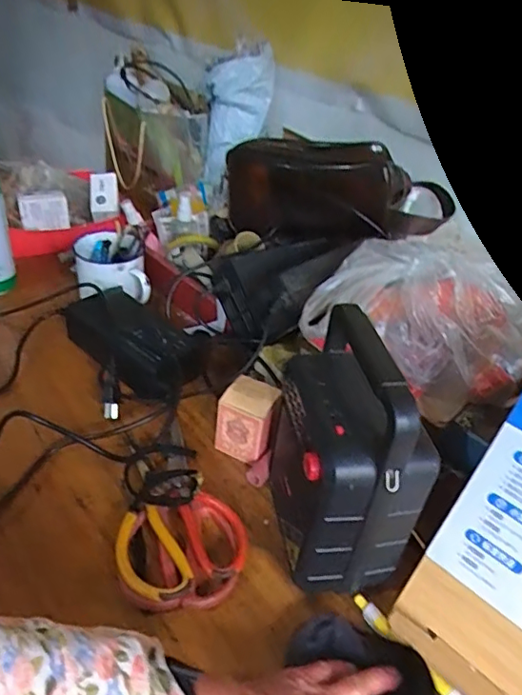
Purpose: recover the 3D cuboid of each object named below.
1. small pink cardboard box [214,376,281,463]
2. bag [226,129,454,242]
[{"bbox_3d":[-0.015,0.075,0.563,0.057,0.068,0.057,13,37,8],"label":"small pink cardboard box"},{"bbox_3d":[0.096,-0.199,0.706,0.301,0.111,0.103,11,36,5],"label":"bag"}]

